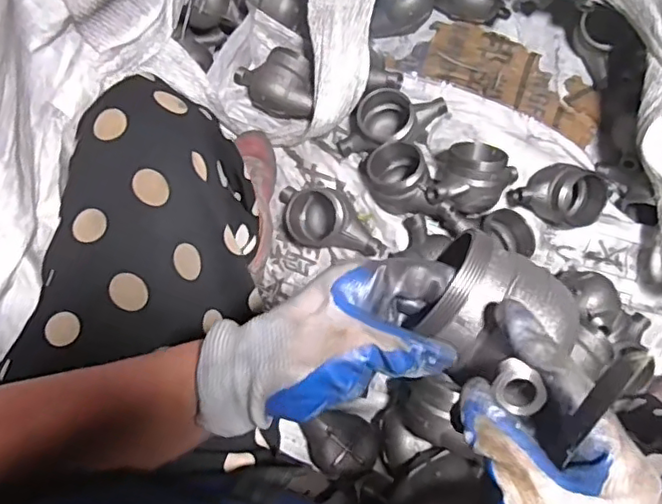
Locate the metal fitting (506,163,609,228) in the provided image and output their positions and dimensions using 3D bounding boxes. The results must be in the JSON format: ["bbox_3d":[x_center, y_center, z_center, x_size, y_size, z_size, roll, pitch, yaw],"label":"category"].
[{"bbox_3d":[0.326,-0.084,0.844,0.117,0.074,0.090,31,77,7],"label":"metal fitting"}]

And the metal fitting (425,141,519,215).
[{"bbox_3d":[0.197,-0.098,0.827,0.105,0.086,0.124,29,77,7],"label":"metal fitting"}]

